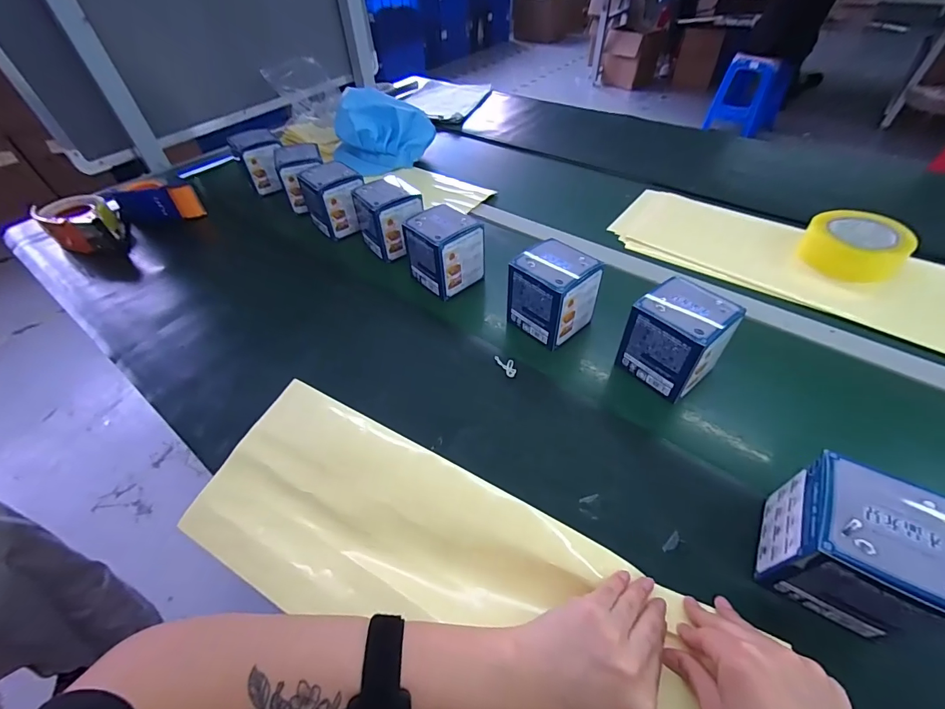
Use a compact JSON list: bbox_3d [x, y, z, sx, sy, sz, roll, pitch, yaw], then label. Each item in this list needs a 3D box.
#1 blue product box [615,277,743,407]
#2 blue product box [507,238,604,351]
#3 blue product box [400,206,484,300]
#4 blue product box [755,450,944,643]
[{"bbox_3d":[0.225,-0.019,0.443,0.083,0.089,0.089,-34,52,-24],"label":"blue product box"},{"bbox_3d":[0.100,-0.076,0.506,0.085,0.094,0.085,-32,51,-23],"label":"blue product box"},{"bbox_3d":[-0.040,-0.148,0.576,0.081,0.090,0.085,-35,52,-25],"label":"blue product box"},{"bbox_3d":[0.270,0.140,0.289,0.083,0.096,0.081,21,51,24],"label":"blue product box"}]

